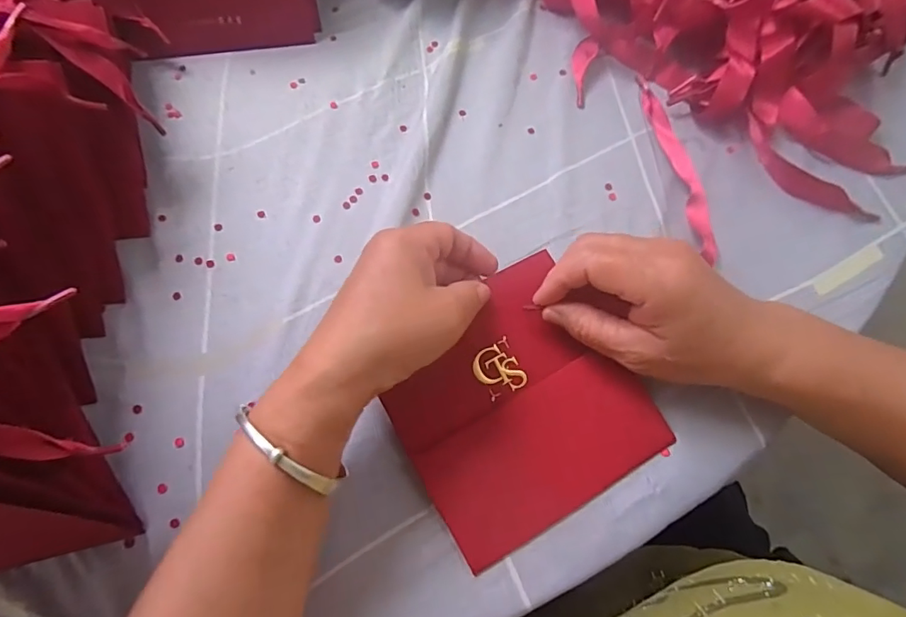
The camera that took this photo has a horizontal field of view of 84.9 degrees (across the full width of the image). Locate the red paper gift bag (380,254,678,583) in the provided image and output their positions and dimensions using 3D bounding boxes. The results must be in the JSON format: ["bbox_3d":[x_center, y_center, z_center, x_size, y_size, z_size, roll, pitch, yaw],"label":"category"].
[{"bbox_3d":[0.037,0.054,0.290,0.135,0.023,0.134,-31,73,-9],"label":"red paper gift bag"}]

